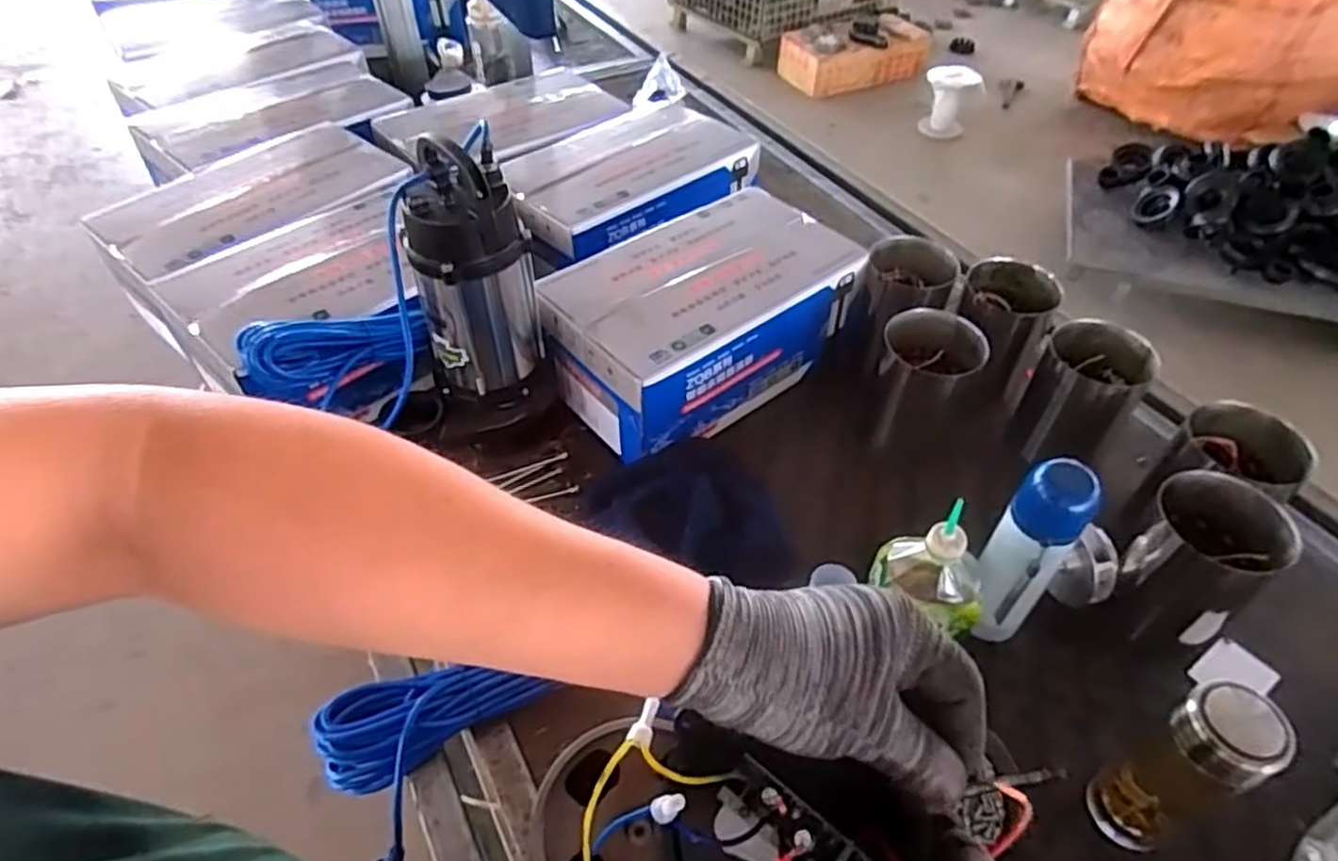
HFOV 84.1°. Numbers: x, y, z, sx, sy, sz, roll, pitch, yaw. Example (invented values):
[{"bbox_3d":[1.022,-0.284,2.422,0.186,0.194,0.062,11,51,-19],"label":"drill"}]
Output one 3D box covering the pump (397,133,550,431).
[{"bbox_3d":[-0.216,-0.160,0.839,0.133,0.292,0.119,-11,49,-11],"label":"pump"}]

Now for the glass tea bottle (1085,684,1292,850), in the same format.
[{"bbox_3d":[0.426,0.279,0.617,0.075,0.196,0.076,-17,50,-16],"label":"glass tea bottle"}]

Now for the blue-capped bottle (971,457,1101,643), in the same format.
[{"bbox_3d":[0.342,0.119,0.726,0.077,0.210,0.073,35,56,27],"label":"blue-capped bottle"}]

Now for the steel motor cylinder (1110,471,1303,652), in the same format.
[{"bbox_3d":[0.553,0.141,0.788,0.120,0.153,0.123,1,47,-1],"label":"steel motor cylinder"}]

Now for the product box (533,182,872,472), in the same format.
[{"bbox_3d":[0.041,-0.152,1.009,0.393,0.165,0.231,-31,55,-26],"label":"product box"}]

